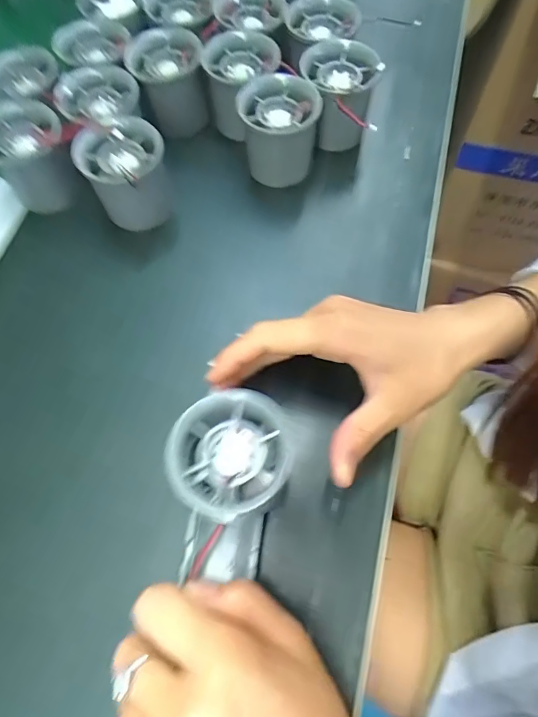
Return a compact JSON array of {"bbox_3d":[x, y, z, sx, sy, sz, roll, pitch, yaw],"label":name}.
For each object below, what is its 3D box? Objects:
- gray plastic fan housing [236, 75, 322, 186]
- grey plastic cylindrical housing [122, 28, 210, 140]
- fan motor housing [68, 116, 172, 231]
[{"bbox_3d":[0.008,-0.162,0.315,0.056,0.052,0.057,7,68,6],"label":"gray plastic fan housing"},{"bbox_3d":[-0.074,-0.210,0.329,0.052,0.048,0.056,-1,67,3],"label":"grey plastic cylindrical housing"},{"bbox_3d":[-0.094,-0.124,0.300,0.054,0.052,0.051,-1,67,3],"label":"fan motor housing"}]

